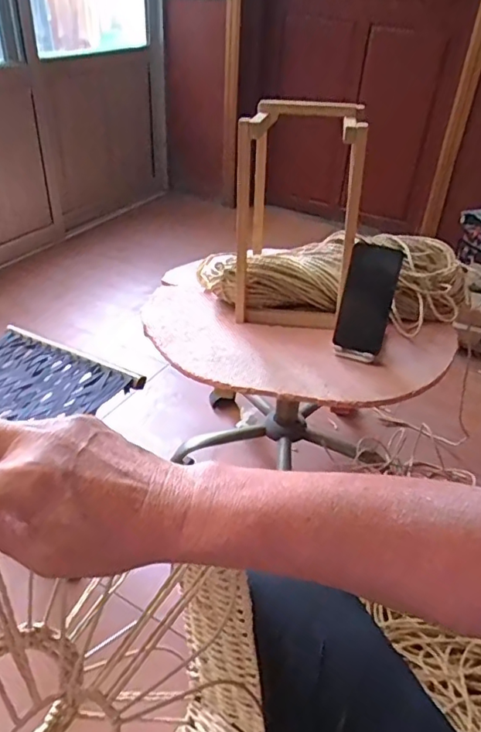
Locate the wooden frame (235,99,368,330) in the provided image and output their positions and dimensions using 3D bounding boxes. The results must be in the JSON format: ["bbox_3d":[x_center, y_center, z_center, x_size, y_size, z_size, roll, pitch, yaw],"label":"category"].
[{"bbox_3d":[0.093,-0.257,0.921,0.185,0.338,0.198,6,37,4],"label":"wooden frame"}]

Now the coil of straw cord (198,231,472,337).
[{"bbox_3d":[0.156,-0.162,0.971,0.475,0.103,0.191,15,38,15],"label":"coil of straw cord"}]

